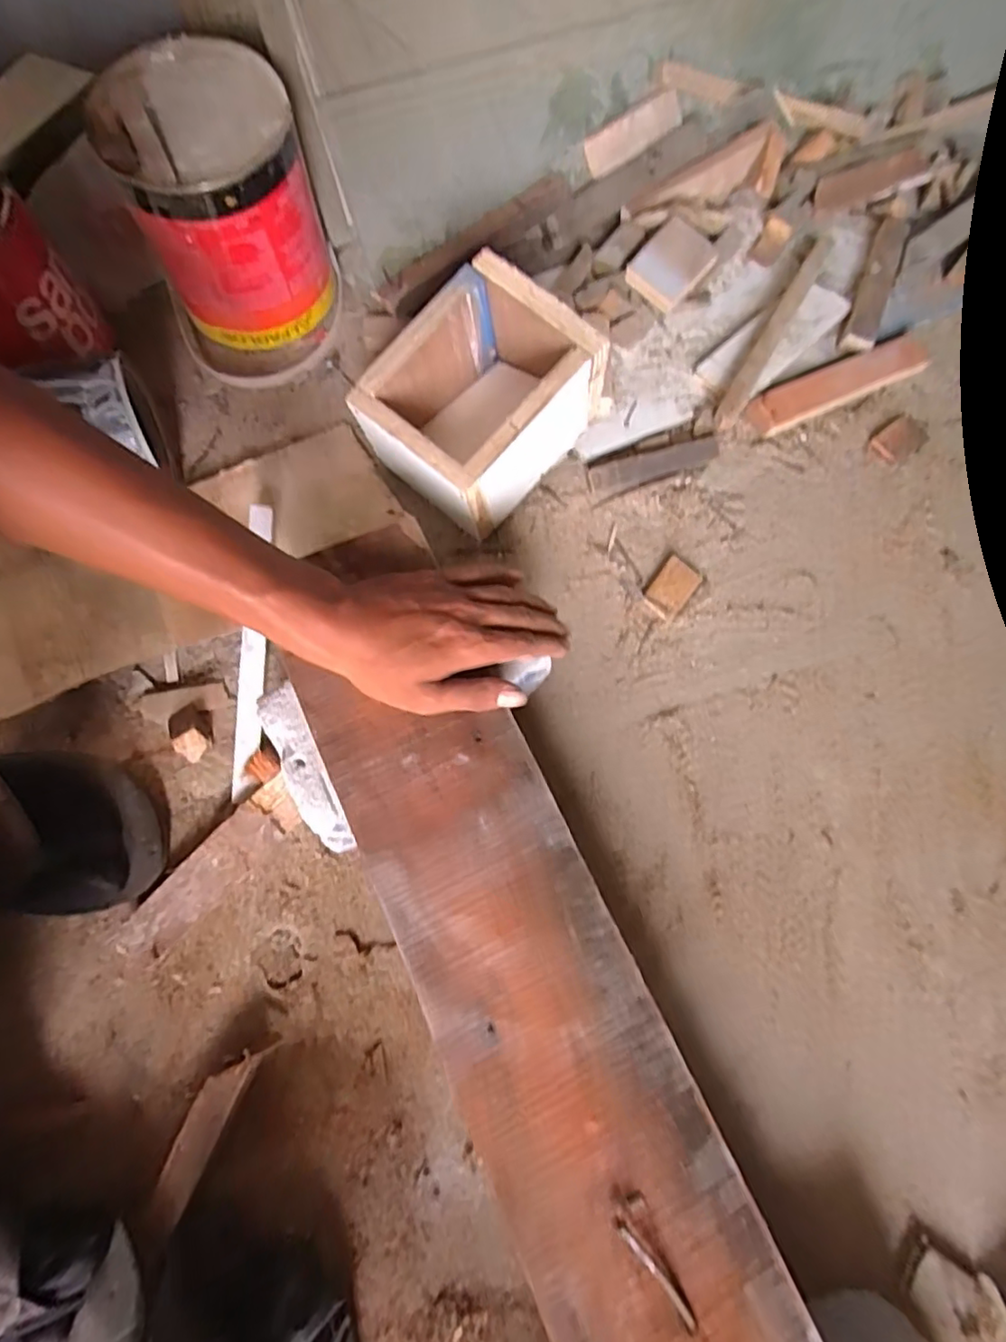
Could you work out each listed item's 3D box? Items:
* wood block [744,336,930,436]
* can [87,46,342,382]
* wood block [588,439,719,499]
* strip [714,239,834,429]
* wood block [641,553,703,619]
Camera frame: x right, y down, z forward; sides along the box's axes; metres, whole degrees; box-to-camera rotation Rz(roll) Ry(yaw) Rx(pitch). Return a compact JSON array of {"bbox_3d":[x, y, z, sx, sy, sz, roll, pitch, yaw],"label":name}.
[{"bbox_3d":[0.320,-0.273,0.581,0.194,0.025,0.037,-25,74,-9],"label":"wood block"},{"bbox_3d":[-0.235,-0.384,0.532,0.146,0.172,0.177,-18,73,-7],"label":"can"},{"bbox_3d":[0.134,-0.185,0.548,0.119,0.018,0.024,-18,73,-7],"label":"wood block"},{"bbox_3d":[0.262,-0.330,0.584,0.020,0.025,0.264,29,73,8],"label":"strip"},{"bbox_3d":[0.145,-0.072,0.521,0.035,0.010,0.053,37,75,10],"label":"wood block"}]

